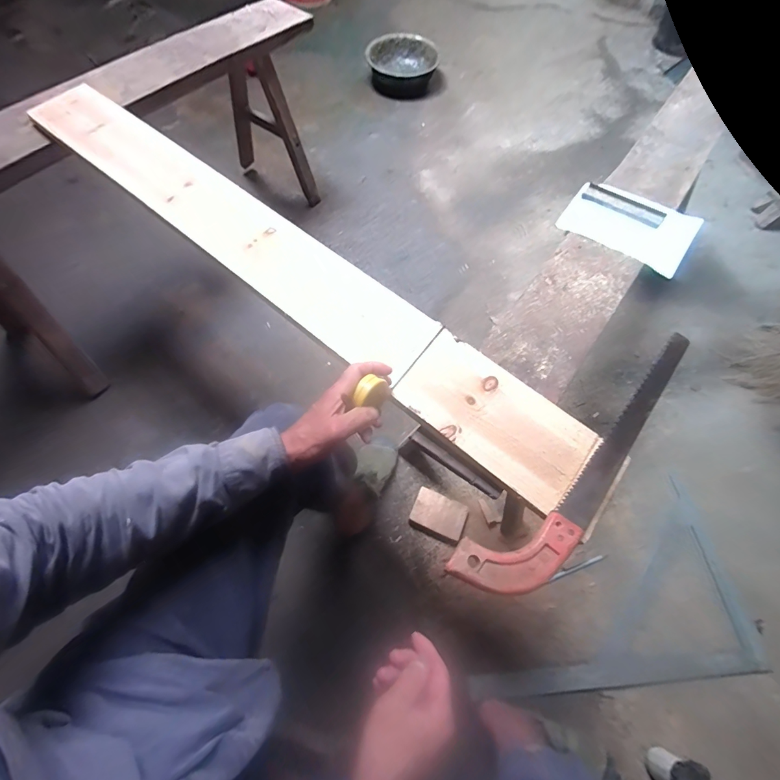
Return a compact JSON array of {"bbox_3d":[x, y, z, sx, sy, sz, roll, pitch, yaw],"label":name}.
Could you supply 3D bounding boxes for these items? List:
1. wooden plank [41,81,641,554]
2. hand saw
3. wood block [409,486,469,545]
[{"bbox_3d":[-0.184,-0.209,0.599,1.112,0.018,0.135,38,71,15],"label":"wooden plank"},{"bbox_3d":[0.267,0.076,0.481,0.477,0.041,0.082,-37,70,-19],"label":"hand saw"},{"bbox_3d":[0.113,0.294,0.904,0.120,0.025,0.091,22,64,9],"label":"wood block"}]

